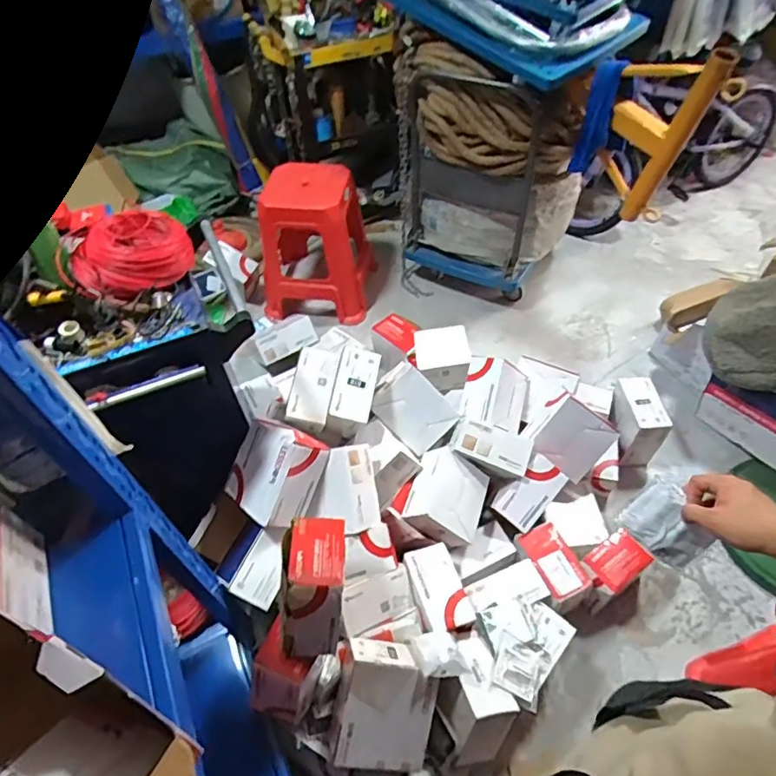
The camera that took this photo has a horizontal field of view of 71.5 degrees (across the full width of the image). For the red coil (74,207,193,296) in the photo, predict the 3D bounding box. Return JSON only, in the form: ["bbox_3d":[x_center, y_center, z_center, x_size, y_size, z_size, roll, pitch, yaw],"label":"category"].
[{"bbox_3d":[-0.495,-0.252,1.061,0.193,0.090,0.211,16,54,-17],"label":"red coil"}]

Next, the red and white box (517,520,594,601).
[{"bbox_3d":[0.407,0.418,1.317,0.113,0.029,0.179,-22,50,-16],"label":"red and white box"}]

